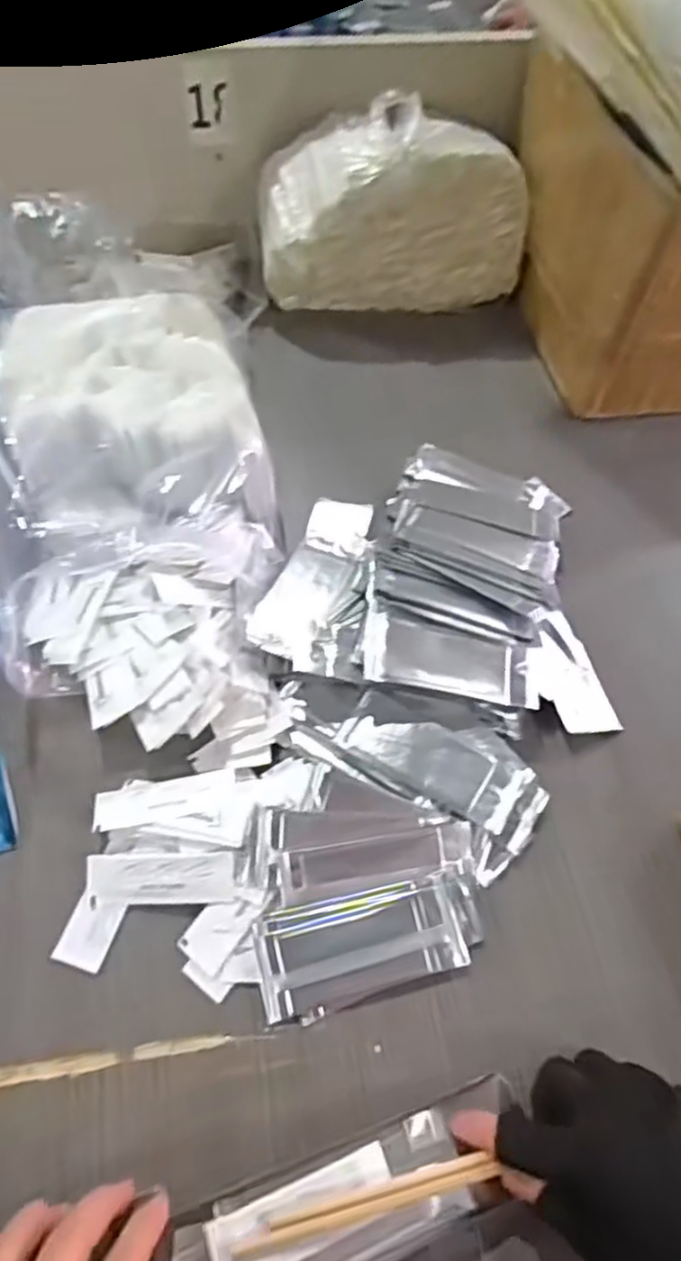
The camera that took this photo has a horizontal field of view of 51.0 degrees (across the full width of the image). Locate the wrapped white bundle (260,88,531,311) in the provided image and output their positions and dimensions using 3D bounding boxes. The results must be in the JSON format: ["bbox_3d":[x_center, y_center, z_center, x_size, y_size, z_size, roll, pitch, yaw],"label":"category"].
[{"bbox_3d":[0.053,-0.422,0.730,0.264,0.152,0.093,-2,60,-4],"label":"wrapped white bundle"}]

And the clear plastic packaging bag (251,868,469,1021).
[{"bbox_3d":[0.013,0.193,0.437,0.124,0.012,0.059,-11,61,-9],"label":"clear plastic packaging bag"}]

